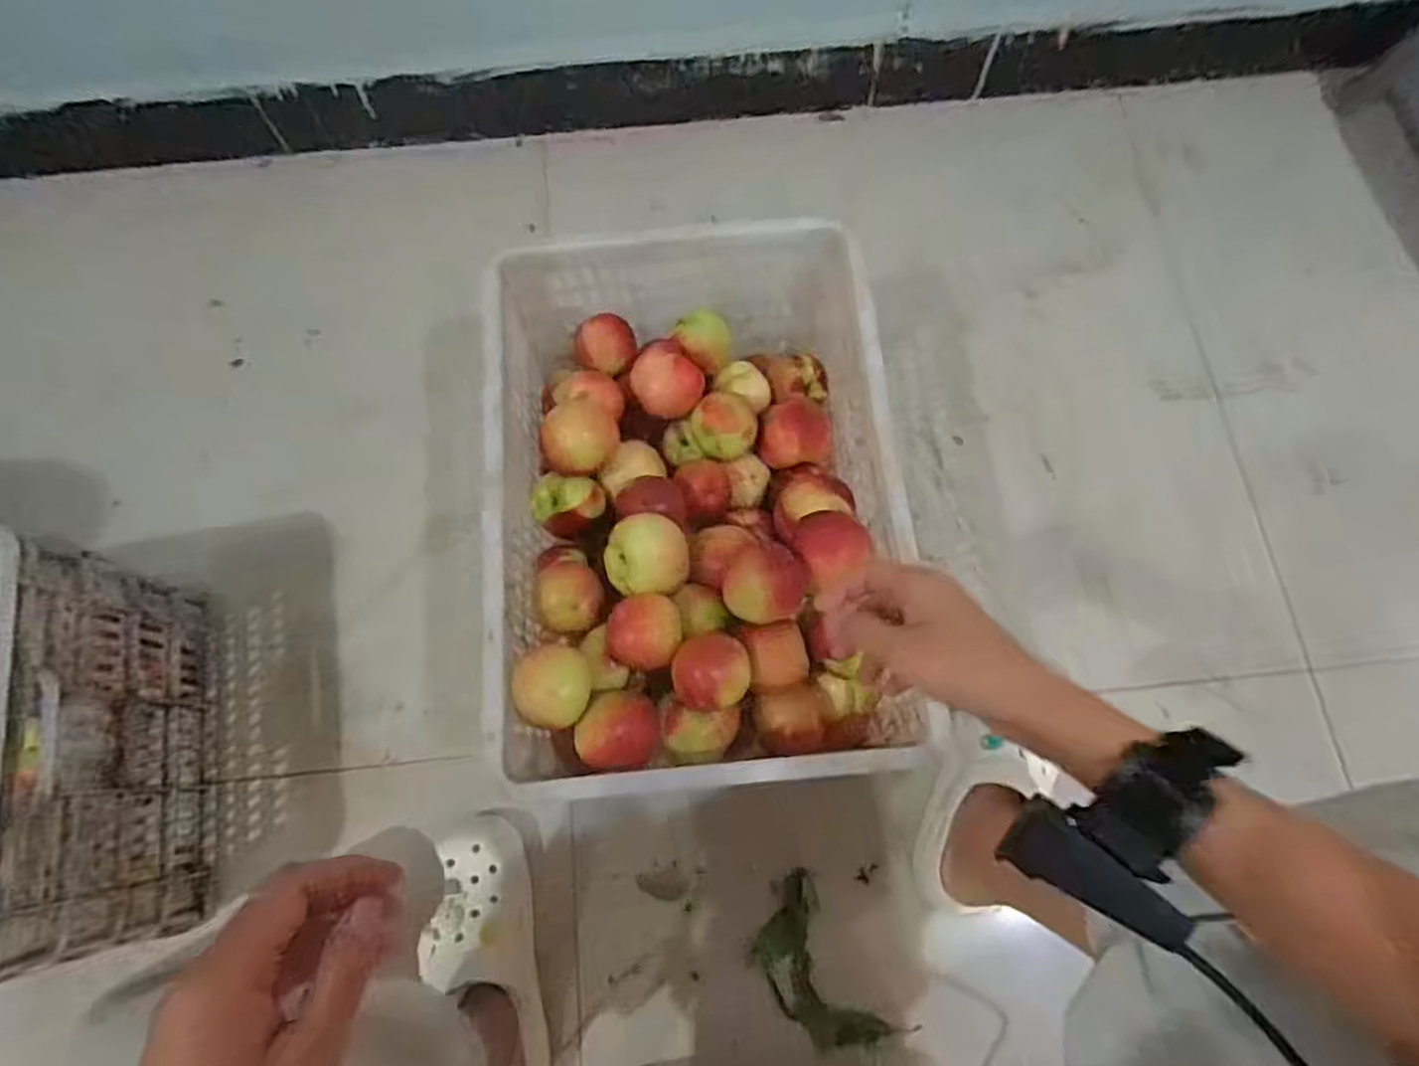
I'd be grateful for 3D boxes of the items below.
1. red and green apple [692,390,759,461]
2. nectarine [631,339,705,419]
[{"bbox_3d":[0.014,-0.100,0.710,0.063,0.055,0.050,22,74,6],"label":"red and green apple"},{"bbox_3d":[-0.041,-0.142,0.712,0.065,0.058,0.065,0,72,0],"label":"nectarine"}]

